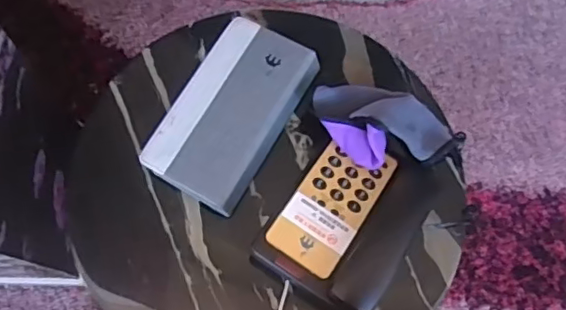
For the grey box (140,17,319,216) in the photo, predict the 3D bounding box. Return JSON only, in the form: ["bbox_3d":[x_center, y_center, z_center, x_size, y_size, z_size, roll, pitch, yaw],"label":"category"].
[{"bbox_3d":[-0.065,-0.057,0.721,0.131,0.033,0.235,30,75,5],"label":"grey box"}]

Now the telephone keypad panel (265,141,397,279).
[{"bbox_3d":[0.060,0.053,0.677,0.083,0.010,0.169,34,66,7],"label":"telephone keypad panel"}]

